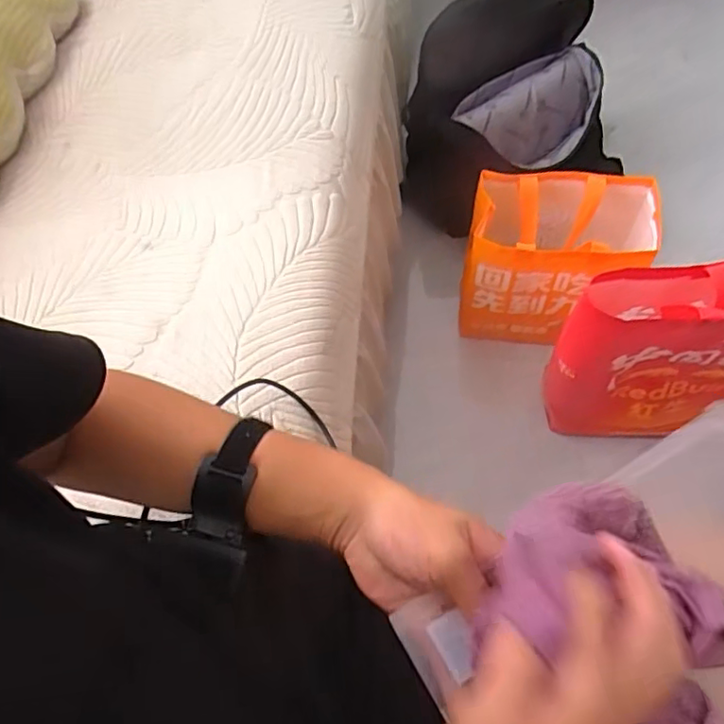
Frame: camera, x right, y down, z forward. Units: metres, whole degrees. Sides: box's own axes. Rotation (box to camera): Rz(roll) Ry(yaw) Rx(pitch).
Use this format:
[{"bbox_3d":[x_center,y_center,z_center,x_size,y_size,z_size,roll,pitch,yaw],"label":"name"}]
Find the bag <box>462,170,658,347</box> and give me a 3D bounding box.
[{"bbox_3d":[0.291,-0.151,0.930,0.247,0.264,0.167,8,65,10],"label":"bag"}]

